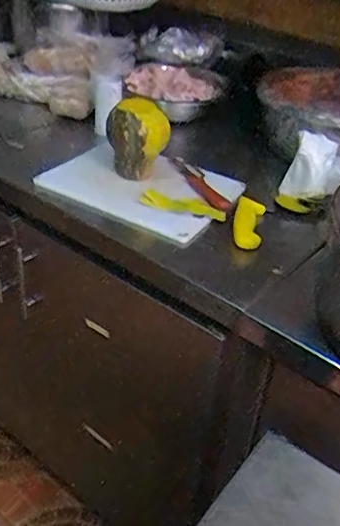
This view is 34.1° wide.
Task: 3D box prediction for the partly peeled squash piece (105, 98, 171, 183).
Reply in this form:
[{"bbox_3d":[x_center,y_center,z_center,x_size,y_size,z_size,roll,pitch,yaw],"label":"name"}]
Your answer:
[{"bbox_3d":[-0.050,-0.176,0.846,0.091,0.130,0.073,1,35,-7],"label":"partly peeled squash piece"}]

